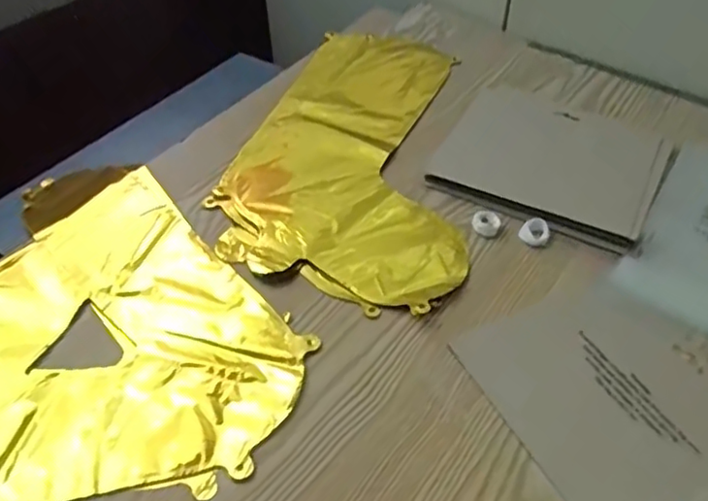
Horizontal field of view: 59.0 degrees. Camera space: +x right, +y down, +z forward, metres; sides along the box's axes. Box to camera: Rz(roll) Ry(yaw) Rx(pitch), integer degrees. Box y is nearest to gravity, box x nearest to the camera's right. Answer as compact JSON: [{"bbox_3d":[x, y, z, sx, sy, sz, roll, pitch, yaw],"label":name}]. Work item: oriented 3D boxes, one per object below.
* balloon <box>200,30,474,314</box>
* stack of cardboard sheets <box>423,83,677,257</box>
[{"bbox_3d":[0.004,-0.114,0.649,0.224,0.013,0.417,7,46,7],"label":"balloon"},{"bbox_3d":[0.195,-0.089,0.623,0.205,0.010,0.178,23,50,21],"label":"stack of cardboard sheets"}]

